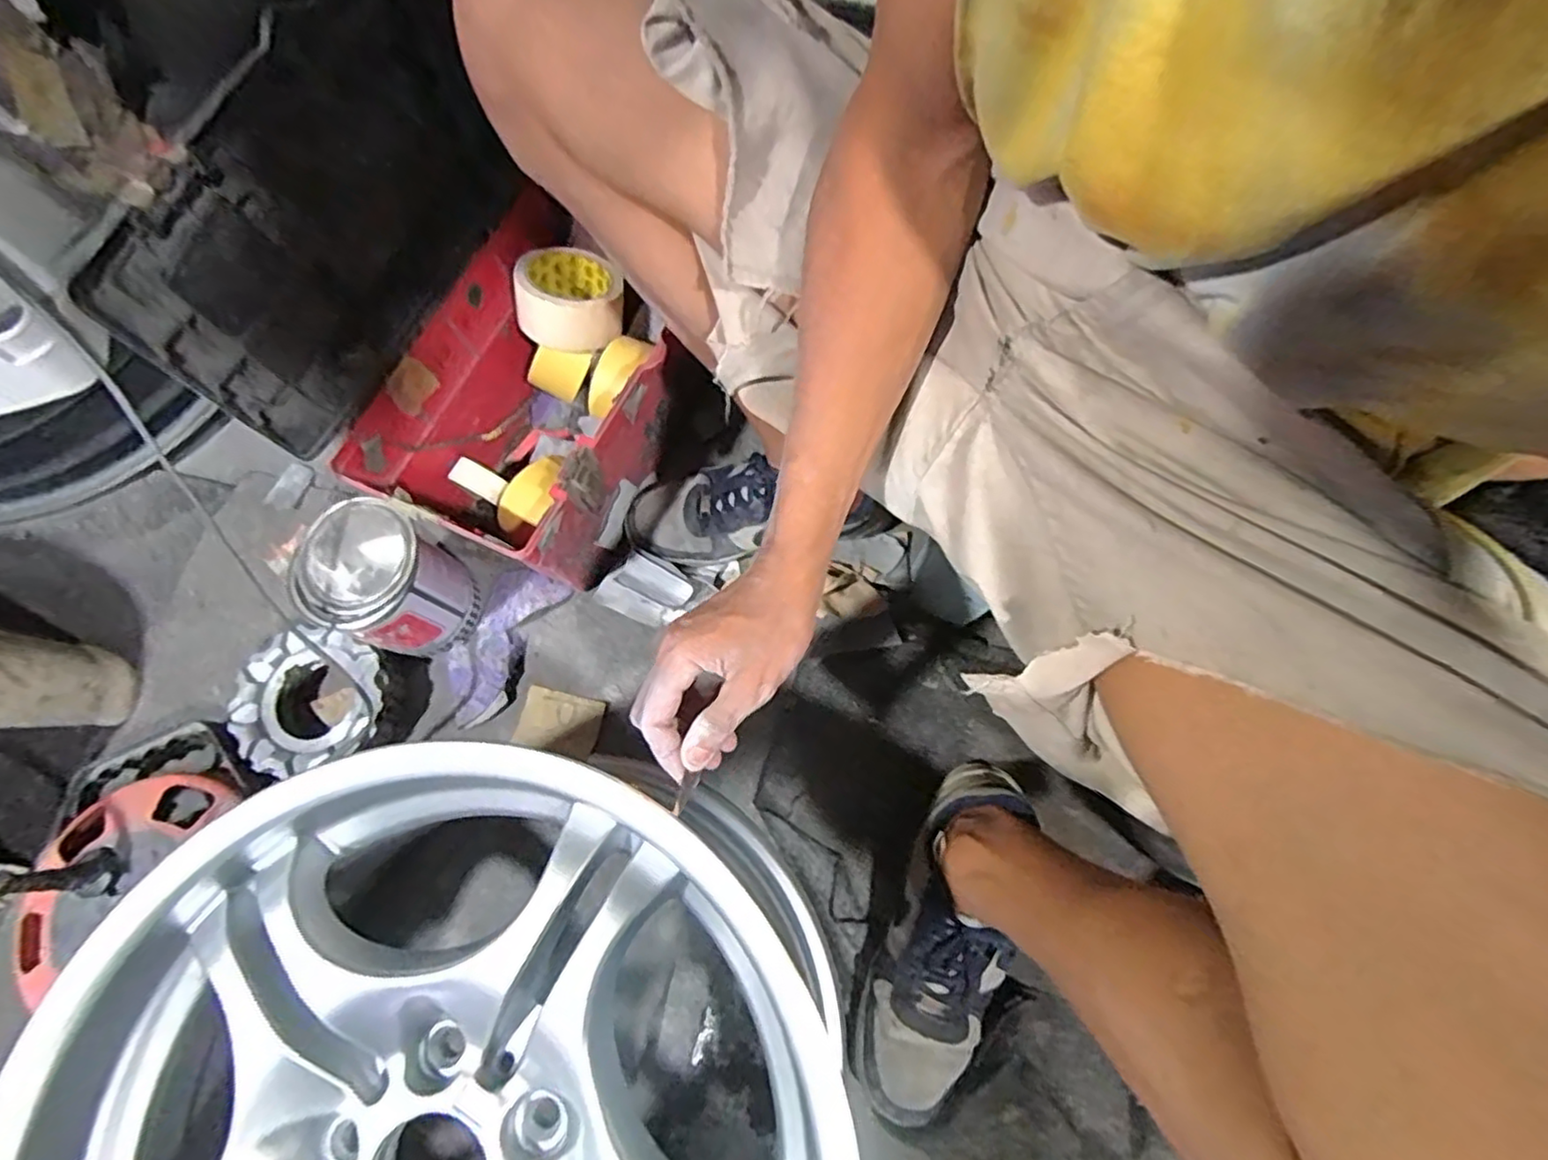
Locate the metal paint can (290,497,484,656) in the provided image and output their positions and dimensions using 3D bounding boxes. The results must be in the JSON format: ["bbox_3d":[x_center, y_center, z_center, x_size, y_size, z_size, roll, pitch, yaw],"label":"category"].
[{"bbox_3d":[-0.346,0.006,0.610,0.102,0.131,0.099,-1,73,2],"label":"metal paint can"}]

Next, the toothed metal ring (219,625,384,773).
[{"bbox_3d":[-0.425,0.114,0.624,0.130,0.053,0.130,-1,73,2],"label":"toothed metal ring"}]

